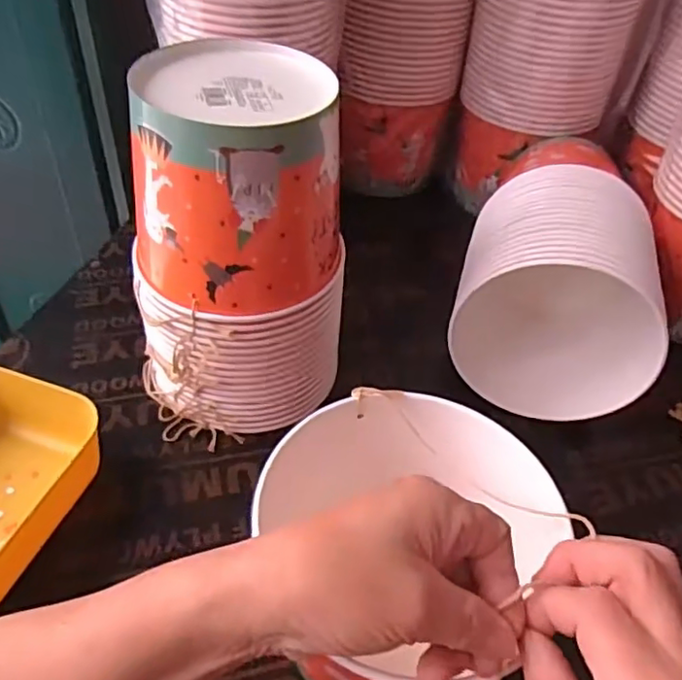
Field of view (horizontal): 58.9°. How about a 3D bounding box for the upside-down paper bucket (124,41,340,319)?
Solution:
[{"bbox_3d":[-0.070,-0.109,0.416,0.141,0.136,0.119,3,44,-2],"label":"upside-down paper bucket"}]

